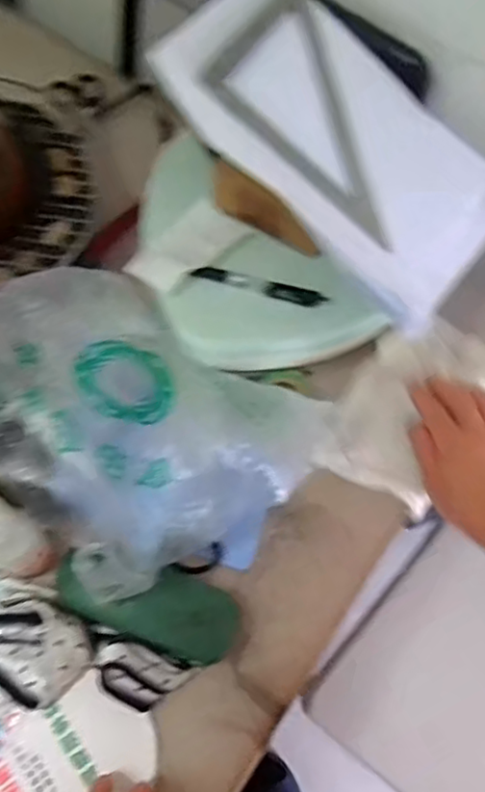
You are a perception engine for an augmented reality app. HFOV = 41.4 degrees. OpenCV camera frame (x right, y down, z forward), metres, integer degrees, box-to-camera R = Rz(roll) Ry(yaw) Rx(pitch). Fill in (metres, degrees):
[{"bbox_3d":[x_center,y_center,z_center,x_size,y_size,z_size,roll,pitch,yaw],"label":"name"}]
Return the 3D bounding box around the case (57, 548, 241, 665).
[{"bbox_3d":[-0.080,0.175,0.552,0.159,0.053,0.068,21,68,5],"label":"case"}]

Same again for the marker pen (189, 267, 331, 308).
[{"bbox_3d":[0.015,-0.100,0.584,0.122,0.010,0.014,15,68,3],"label":"marker pen"}]

